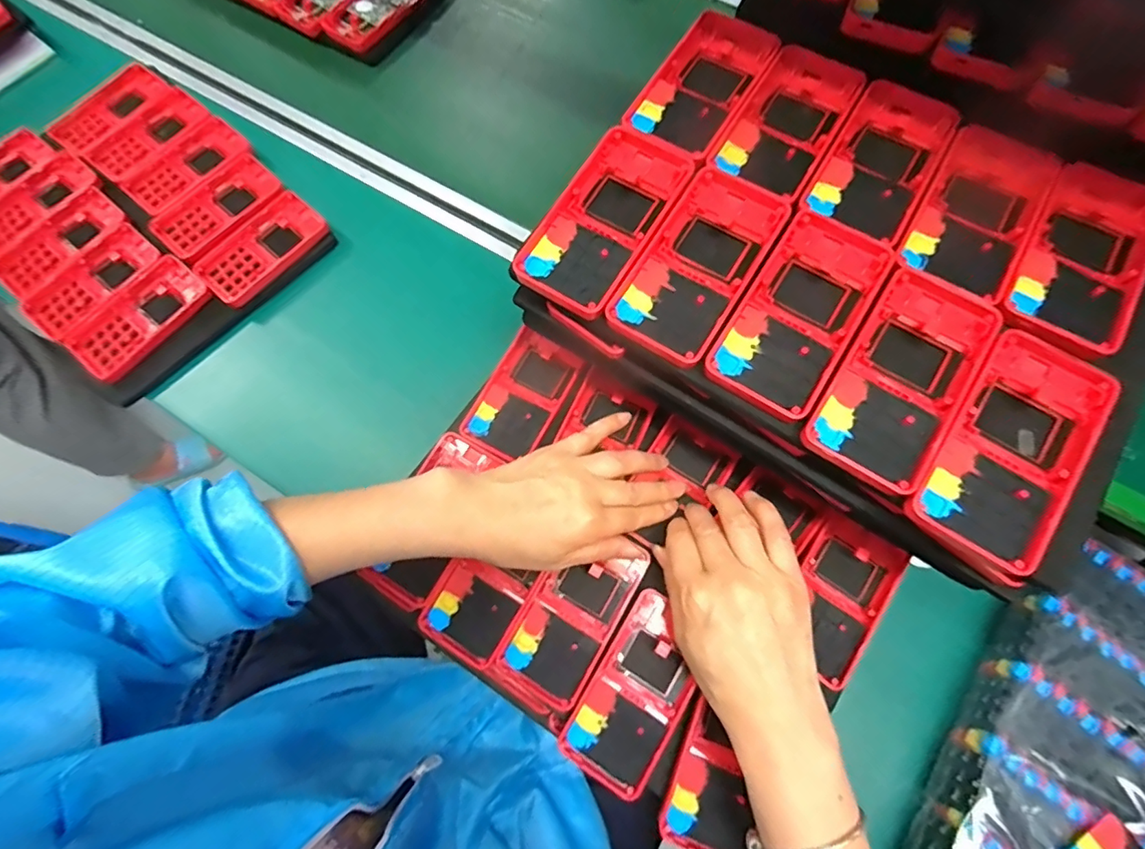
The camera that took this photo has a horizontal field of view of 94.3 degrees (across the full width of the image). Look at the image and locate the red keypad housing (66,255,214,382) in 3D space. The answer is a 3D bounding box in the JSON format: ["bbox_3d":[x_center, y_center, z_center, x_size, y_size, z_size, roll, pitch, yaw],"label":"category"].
[{"bbox_3d":[-0.401,-0.099,0.493,0.065,0.016,0.122,35,75,12],"label":"red keypad housing"}]

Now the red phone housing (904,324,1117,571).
[{"bbox_3d":[0.233,0.010,0.281,0.064,0.018,0.123,34,75,12],"label":"red phone housing"}]

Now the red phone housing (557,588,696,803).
[{"bbox_3d":[0.045,0.179,0.356,0.062,0.018,0.119,31,74,11],"label":"red phone housing"}]

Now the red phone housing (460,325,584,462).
[{"bbox_3d":[-0.038,-0.026,0.425,0.062,0.009,0.107,28,73,10],"label":"red phone housing"}]

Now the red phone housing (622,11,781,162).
[{"bbox_3d":[0.089,-0.230,0.359,0.062,0.013,0.133,31,74,11],"label":"red phone housing"}]

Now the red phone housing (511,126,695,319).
[{"bbox_3d":[0.022,-0.130,0.332,0.063,0.017,0.130,31,74,11],"label":"red phone housing"}]

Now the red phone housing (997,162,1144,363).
[{"bbox_3d":[0.297,-0.094,0.309,0.064,0.015,0.127,32,74,11],"label":"red phone housing"}]

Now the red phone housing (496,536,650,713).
[{"bbox_3d":[0.000,0.135,0.375,0.061,0.015,0.111,30,74,11],"label":"red phone housing"}]

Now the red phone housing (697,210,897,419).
[{"bbox_3d":[0.133,-0.066,0.308,0.062,0.017,0.125,32,73,14],"label":"red phone housing"}]

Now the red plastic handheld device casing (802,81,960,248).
[{"bbox_3d":[0.196,-0.166,0.339,0.059,0.015,0.123,31,74,11],"label":"red plastic handheld device casing"}]

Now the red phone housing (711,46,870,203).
[{"bbox_3d":[0.142,-0.198,0.350,0.060,0.016,0.131,31,74,11],"label":"red phone housing"}]

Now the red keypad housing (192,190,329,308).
[{"bbox_3d":[-0.301,-0.173,0.513,0.066,0.010,0.124,43,76,14],"label":"red keypad housing"}]

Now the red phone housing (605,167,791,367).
[{"bbox_3d":[0.078,-0.099,0.323,0.062,0.021,0.128,31,74,11],"label":"red phone housing"}]

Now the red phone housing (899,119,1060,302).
[{"bbox_3d":[0.251,-0.135,0.327,0.059,0.013,0.144,31,74,11],"label":"red phone housing"}]

